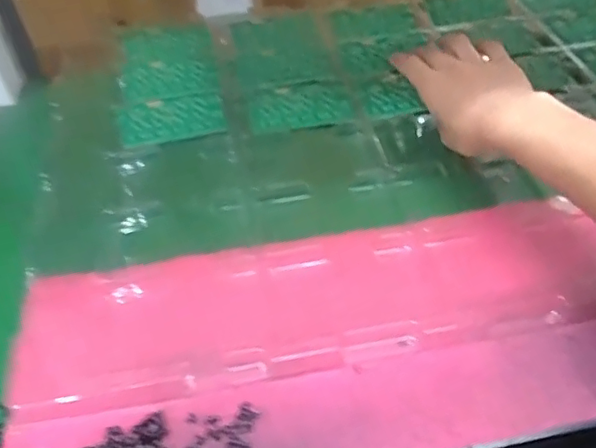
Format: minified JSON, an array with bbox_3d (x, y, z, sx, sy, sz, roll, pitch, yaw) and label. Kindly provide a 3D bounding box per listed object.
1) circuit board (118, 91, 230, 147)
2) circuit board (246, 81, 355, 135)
[{"bbox_3d":[-0.116,-0.098,0.532,0.093,0.004,0.054,-12,57,-12],"label":"circuit board"},{"bbox_3d":[0.001,-0.114,0.544,0.093,0.007,0.065,-10,49,-7],"label":"circuit board"}]

